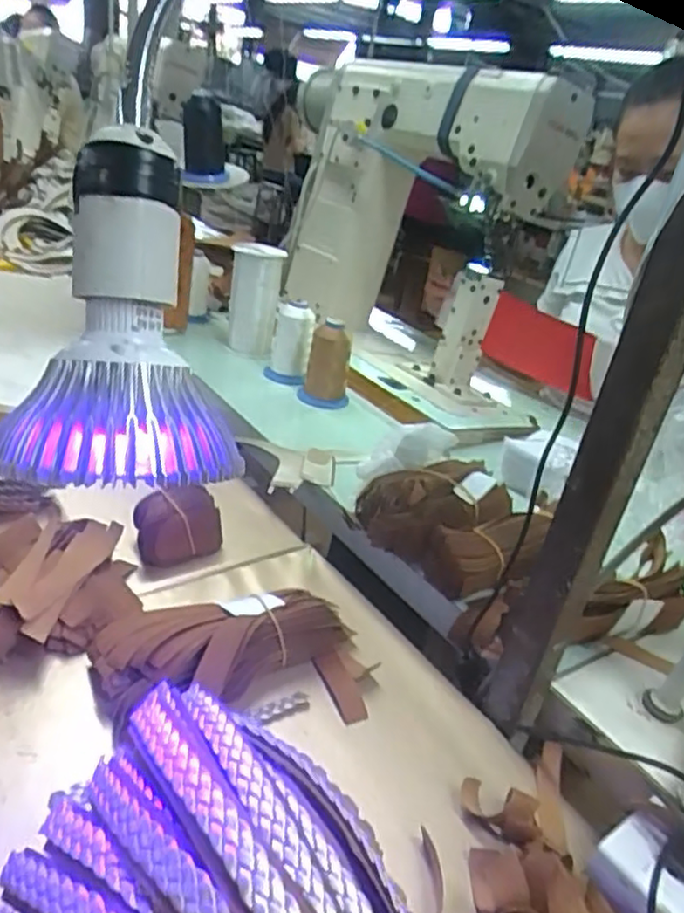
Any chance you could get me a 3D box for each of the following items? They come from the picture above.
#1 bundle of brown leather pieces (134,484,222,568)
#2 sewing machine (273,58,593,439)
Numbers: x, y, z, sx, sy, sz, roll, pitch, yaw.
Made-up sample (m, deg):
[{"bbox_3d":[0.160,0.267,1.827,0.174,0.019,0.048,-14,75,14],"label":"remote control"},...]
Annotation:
[{"bbox_3d":[-0.153,0.062,0.623,0.076,0.054,0.064,-2,29,-25],"label":"bundle of brown leather pieces"},{"bbox_3d":[0.113,-0.341,1.024,0.237,0.418,0.569,-3,30,-24],"label":"sewing machine"}]

